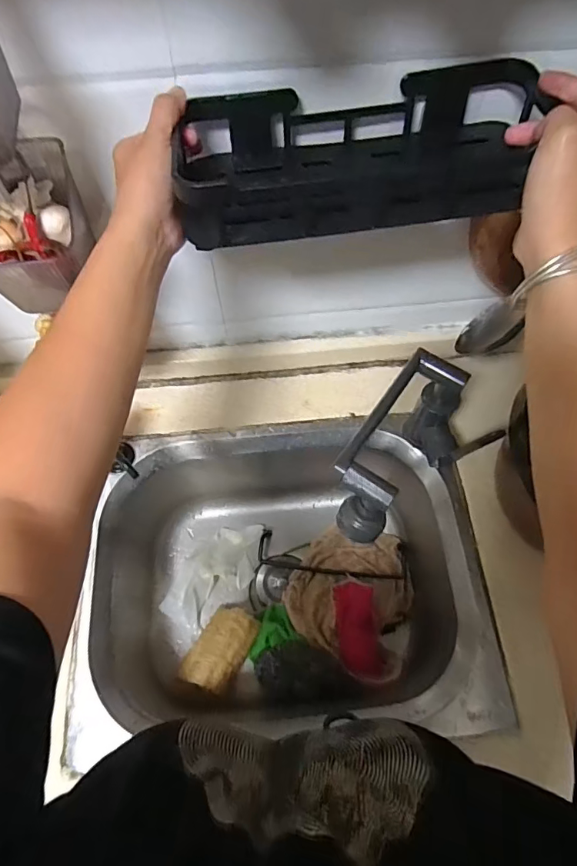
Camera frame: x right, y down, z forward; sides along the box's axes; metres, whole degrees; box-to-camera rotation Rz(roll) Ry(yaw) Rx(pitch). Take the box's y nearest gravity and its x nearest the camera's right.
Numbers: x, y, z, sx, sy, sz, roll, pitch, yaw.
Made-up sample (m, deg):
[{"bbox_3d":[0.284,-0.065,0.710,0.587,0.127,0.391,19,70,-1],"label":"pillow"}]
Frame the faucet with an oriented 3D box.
[{"bbox_3d":[0.135,0.042,0.558,0.107,0.181,0.221,31,69,15],"label":"faucet"}]

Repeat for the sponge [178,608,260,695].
[{"bbox_3d":[-0.100,0.326,0.718,0.071,0.069,0.117,27,68,13],"label":"sponge"}]

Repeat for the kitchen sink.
[{"bbox_3d":[-0.005,0.204,0.702,0.490,0.219,0.376,-4,64,-1],"label":"kitchen sink"}]

